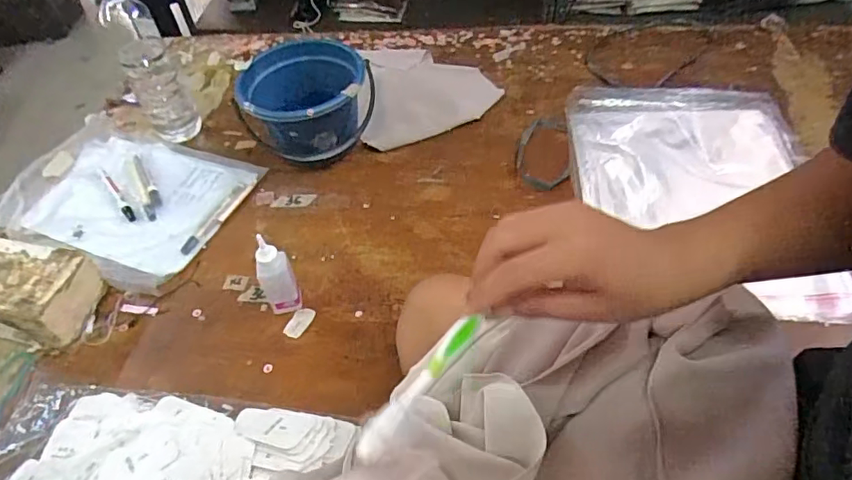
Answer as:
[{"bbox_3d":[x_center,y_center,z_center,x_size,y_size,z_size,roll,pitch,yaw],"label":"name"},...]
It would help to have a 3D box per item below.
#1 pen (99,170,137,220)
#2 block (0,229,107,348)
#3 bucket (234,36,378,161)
[{"bbox_3d":[-0.483,-0.071,0.851,0.015,0.013,0.136,-34,55,-23],"label":"pen"},{"bbox_3d":[-0.527,0.061,0.697,0.195,0.090,0.109,8,51,11],"label":"block"},{"bbox_3d":[-0.184,-0.201,0.867,0.190,0.135,0.190,-2,50,2],"label":"bucket"}]

